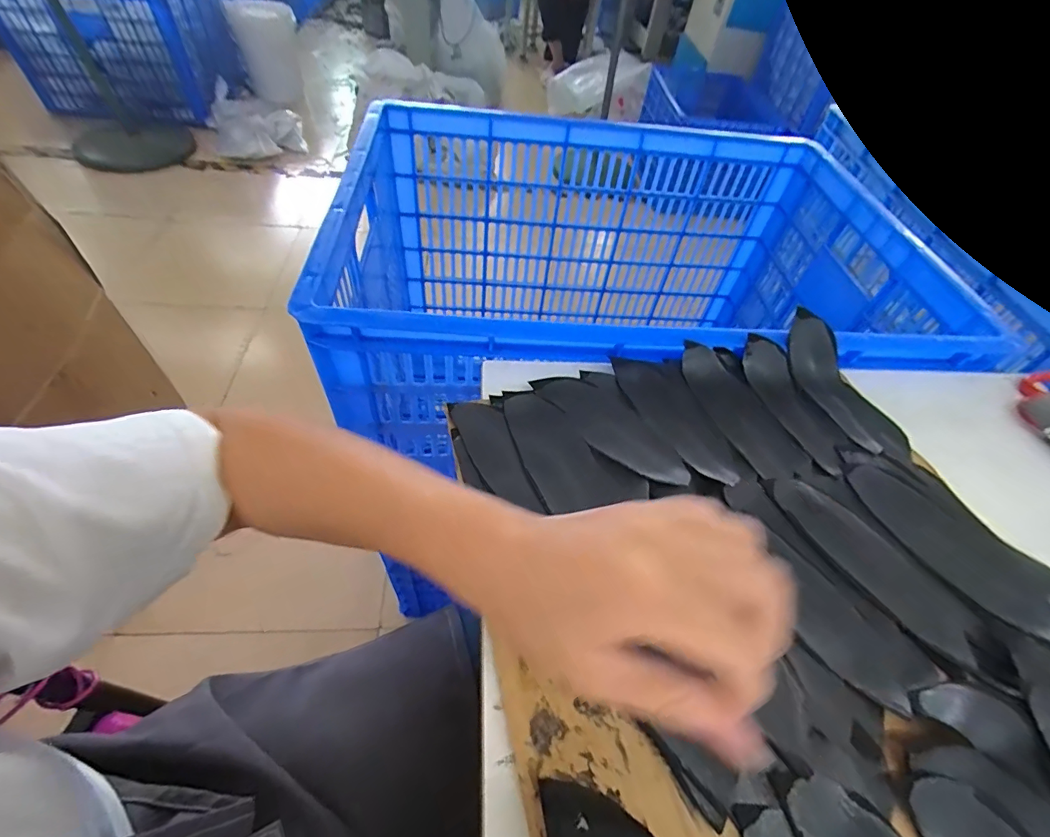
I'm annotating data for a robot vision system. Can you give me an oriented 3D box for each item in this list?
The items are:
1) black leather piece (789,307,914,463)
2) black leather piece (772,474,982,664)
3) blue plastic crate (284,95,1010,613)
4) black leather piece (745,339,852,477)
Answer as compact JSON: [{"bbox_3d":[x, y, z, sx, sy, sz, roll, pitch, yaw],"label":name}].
[{"bbox_3d":[0.261,-0.025,0.388,0.057,0.020,0.139,-17,68,-16],"label":"black leather piece"},{"bbox_3d":[0.220,0.088,0.301,0.044,0.004,0.130,-28,58,-25],"label":"black leather piece"},{"bbox_3d":[0.130,-0.175,0.633,0.660,0.304,0.478,1,52,-7],"label":"blue plastic crate"},{"bbox_3d":[0.218,-0.012,0.377,0.043,0.012,0.121,-13,60,-12],"label":"black leather piece"}]

